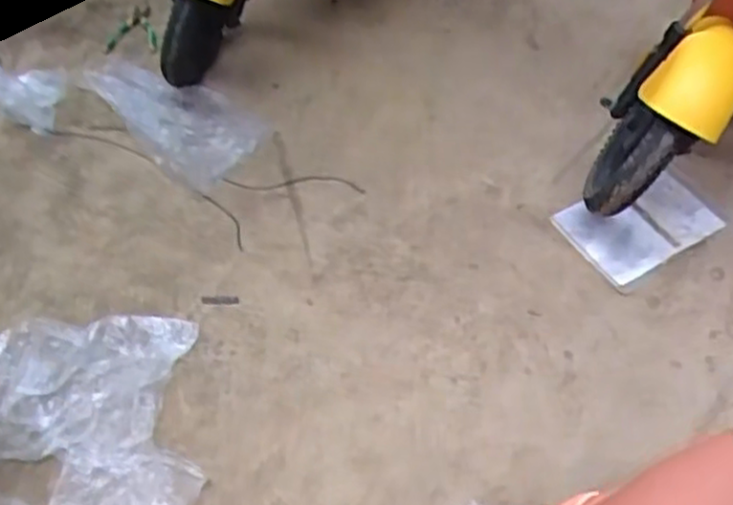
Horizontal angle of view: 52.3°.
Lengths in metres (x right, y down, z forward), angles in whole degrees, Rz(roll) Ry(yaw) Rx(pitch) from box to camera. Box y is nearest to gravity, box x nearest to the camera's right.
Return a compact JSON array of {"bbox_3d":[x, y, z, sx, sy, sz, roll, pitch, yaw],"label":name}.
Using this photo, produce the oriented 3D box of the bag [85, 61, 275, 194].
[{"bbox_3d":[-0.476,-0.348,1.807,0.444,0.064,0.251,35,62,19],"label":"bag"}]

